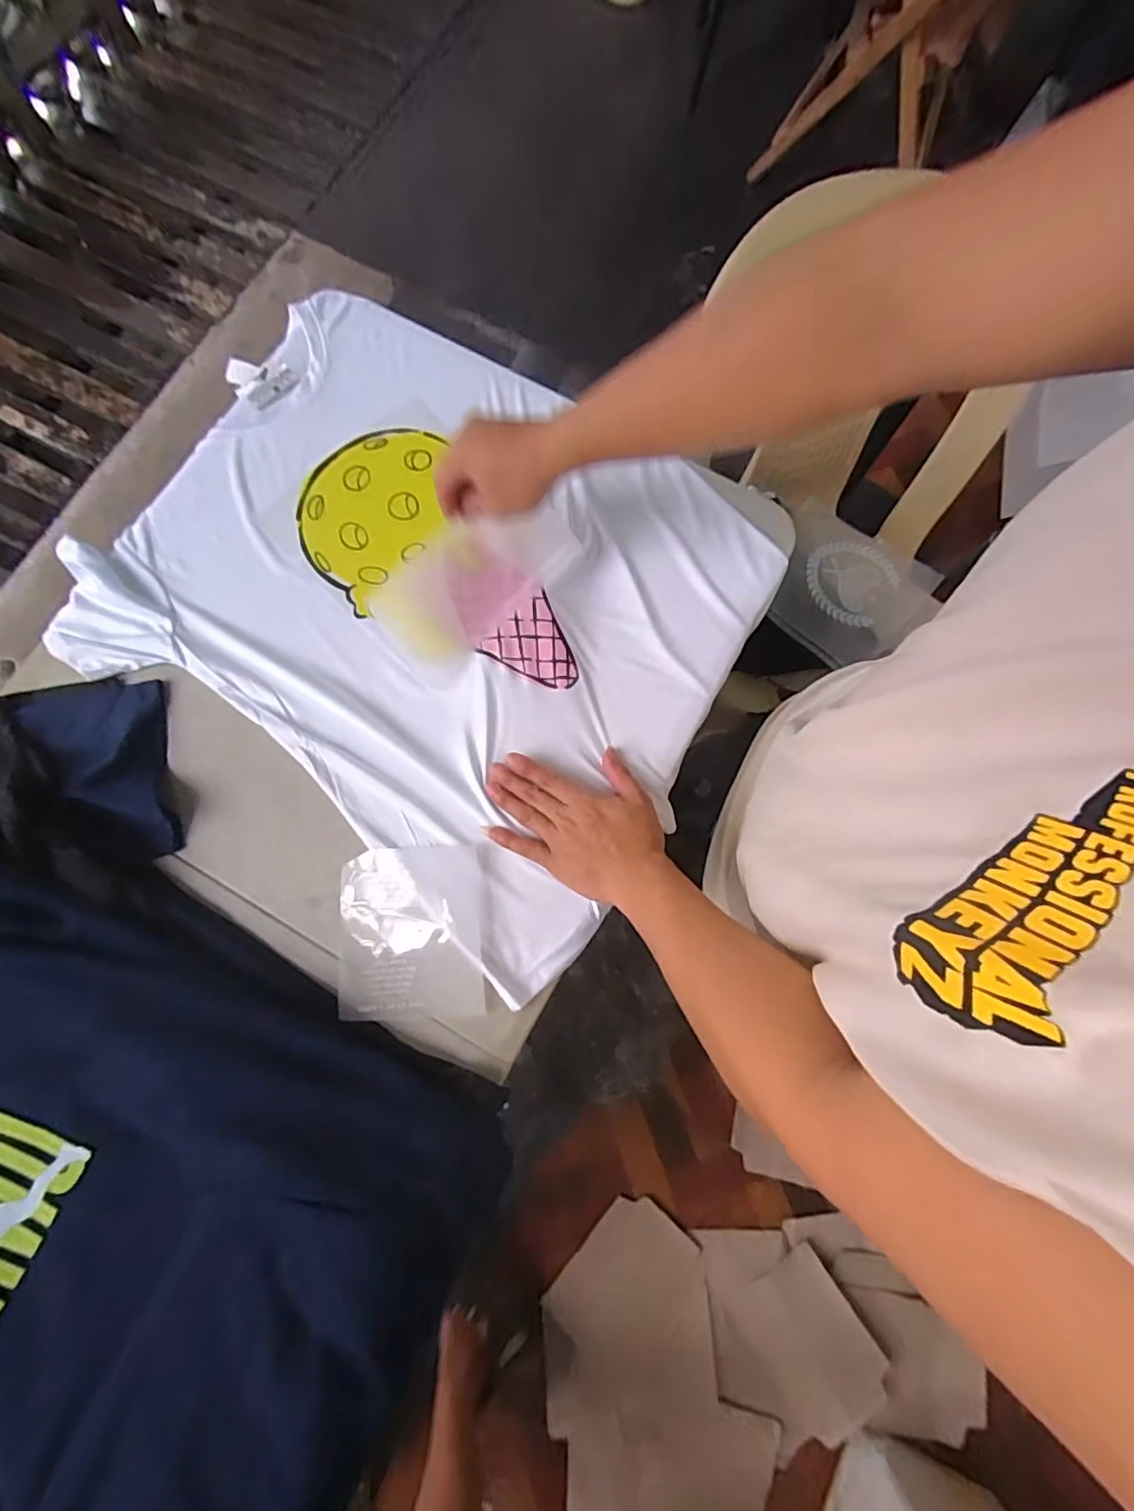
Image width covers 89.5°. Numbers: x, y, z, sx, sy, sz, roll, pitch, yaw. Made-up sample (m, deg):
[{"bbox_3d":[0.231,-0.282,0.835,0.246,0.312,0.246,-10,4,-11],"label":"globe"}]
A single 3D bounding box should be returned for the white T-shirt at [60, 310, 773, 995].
[{"bbox_3d":[-0.135,-0.174,0.576,0.621,0.045,0.542,32,78,6],"label":"white T-shirt"}]

